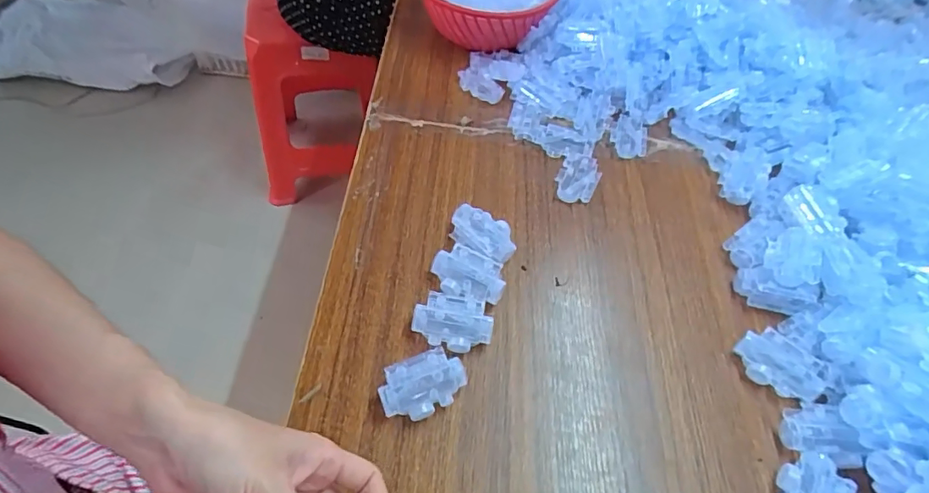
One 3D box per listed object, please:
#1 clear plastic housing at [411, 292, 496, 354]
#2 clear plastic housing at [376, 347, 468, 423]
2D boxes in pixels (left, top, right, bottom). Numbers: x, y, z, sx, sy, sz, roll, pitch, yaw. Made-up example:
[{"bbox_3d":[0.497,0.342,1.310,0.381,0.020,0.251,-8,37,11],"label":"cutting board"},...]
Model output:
[{"bbox_3d":[-0.011,0.070,0.443,0.070,0.028,0.047,7,54,0],"label":"clear plastic housing"},{"bbox_3d":[-0.034,0.116,0.409,0.070,0.029,0.045,-22,59,-19],"label":"clear plastic housing"}]

